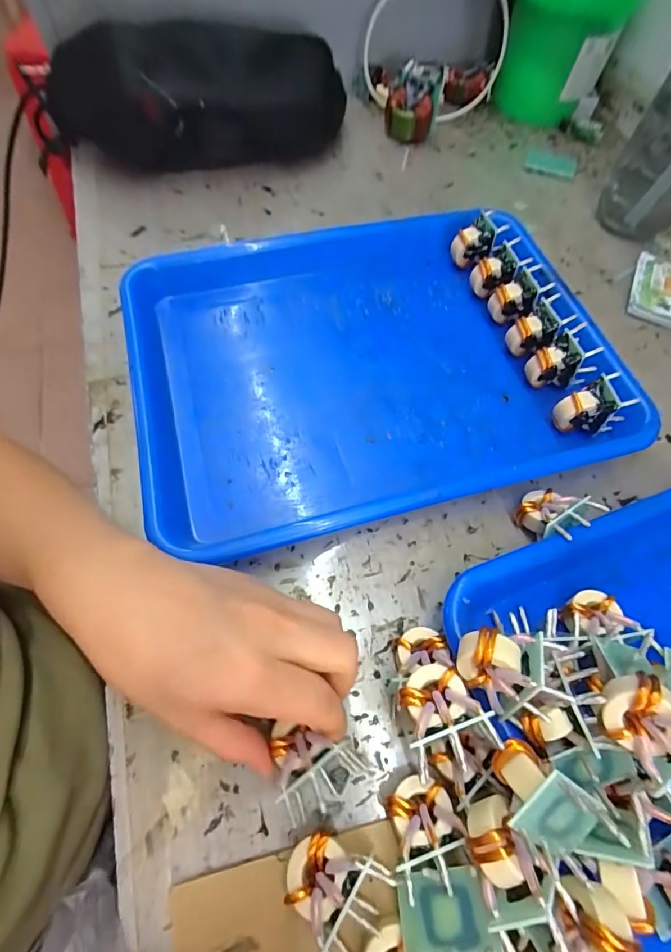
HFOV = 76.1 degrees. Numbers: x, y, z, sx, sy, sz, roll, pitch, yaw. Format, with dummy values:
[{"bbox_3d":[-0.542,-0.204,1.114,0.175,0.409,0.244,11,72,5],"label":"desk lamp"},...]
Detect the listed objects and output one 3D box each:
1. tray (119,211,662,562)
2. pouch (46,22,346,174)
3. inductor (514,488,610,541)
[{"bbox_3d":[0.018,-0.086,0.309,0.320,0.041,0.247,-14,65,-9],"label":"tray"},{"bbox_3d":[-0.151,-0.386,0.429,0.306,0.092,0.117,12,64,4],"label":"pouch"},{"bbox_3d":[0.134,0.022,0.264,0.039,0.033,0.034,-24,67,-13],"label":"inductor"}]

